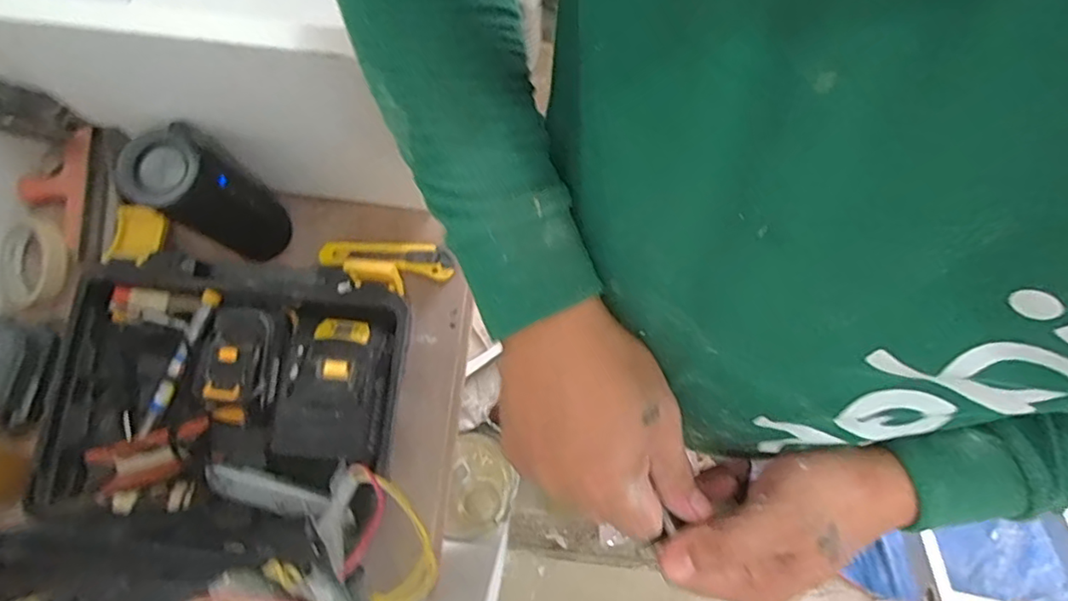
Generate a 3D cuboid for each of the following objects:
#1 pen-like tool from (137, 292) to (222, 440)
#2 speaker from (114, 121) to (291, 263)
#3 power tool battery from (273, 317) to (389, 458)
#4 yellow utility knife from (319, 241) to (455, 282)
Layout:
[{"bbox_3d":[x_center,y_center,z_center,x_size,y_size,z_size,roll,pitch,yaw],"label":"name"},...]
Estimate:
[{"bbox_3d":[-0.347,0.059,0.572,0.017,0.009,0.150,21,80,4],"label":"pen-like tool"},{"bbox_3d":[-0.306,-0.097,0.560,0.069,0.179,0.070,-42,82,-8],"label":"speaker"},{"bbox_3d":[-0.192,0.083,0.563,0.101,0.045,0.135,1,79,0],"label":"power tool battery"},{"bbox_3d":[-0.162,-0.049,0.640,0.145,0.010,0.036,8,79,1],"label":"yellow utility knife"}]

